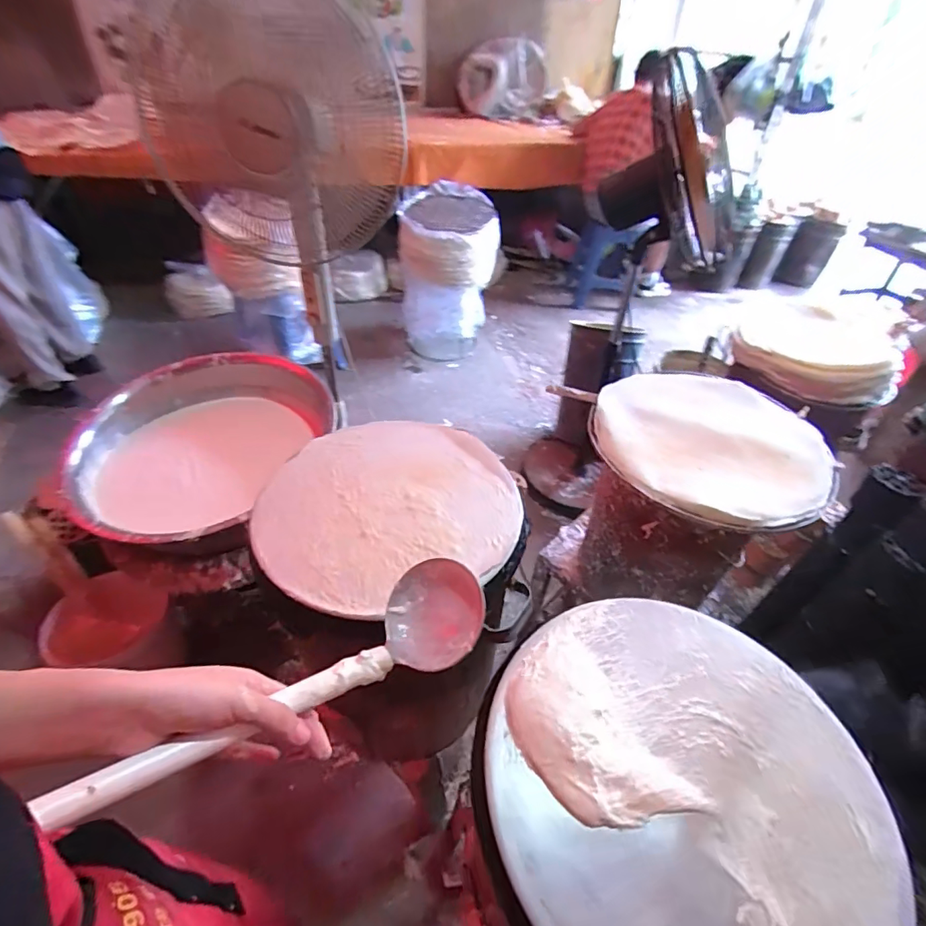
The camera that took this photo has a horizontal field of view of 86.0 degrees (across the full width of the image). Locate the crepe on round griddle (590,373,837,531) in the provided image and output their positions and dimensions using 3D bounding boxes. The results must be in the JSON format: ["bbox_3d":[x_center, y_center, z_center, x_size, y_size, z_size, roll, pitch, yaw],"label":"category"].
[{"bbox_3d":[0.423,-0.046,0.865,0.383,0.033,0.391,14,44,11],"label":"crepe on round griddle"}]

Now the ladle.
[{"bbox_3d":[-0.117,0.161,0.373,0.306,0.058,0.090,-15,45,-37],"label":"ladle"}]

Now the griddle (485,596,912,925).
[{"bbox_3d":[0.217,0.295,0.481,0.357,0.034,0.372,2,43,-2],"label":"griddle"}]

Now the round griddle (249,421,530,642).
[{"bbox_3d":[-0.098,0.063,0.723,0.366,0.029,0.363,4,43,0],"label":"round griddle"}]

